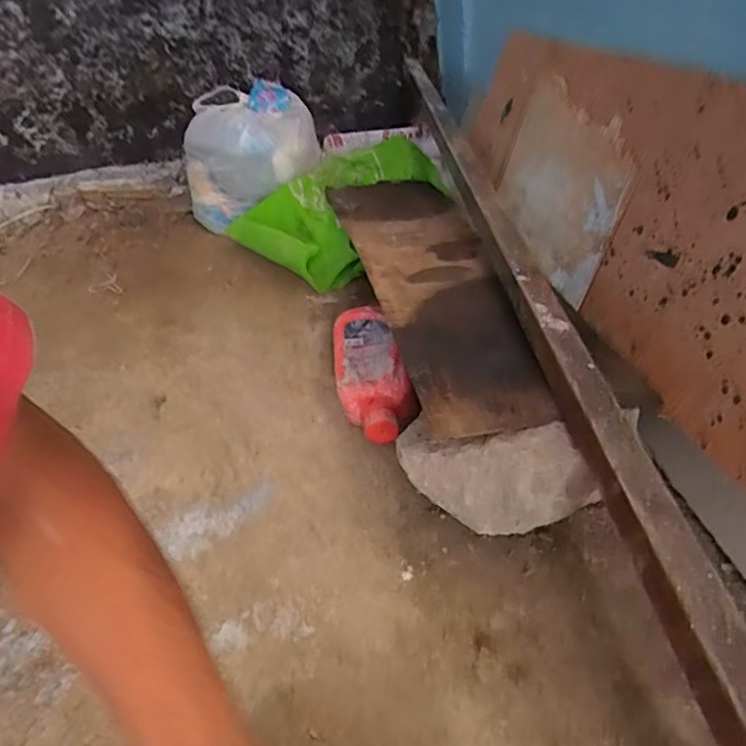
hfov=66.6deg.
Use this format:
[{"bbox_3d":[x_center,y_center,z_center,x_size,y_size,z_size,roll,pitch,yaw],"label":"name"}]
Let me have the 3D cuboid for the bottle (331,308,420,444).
[{"bbox_3d":[-0.006,-0.002,0.726,0.086,0.062,0.226,-10,39,-5],"label":"bottle"}]

